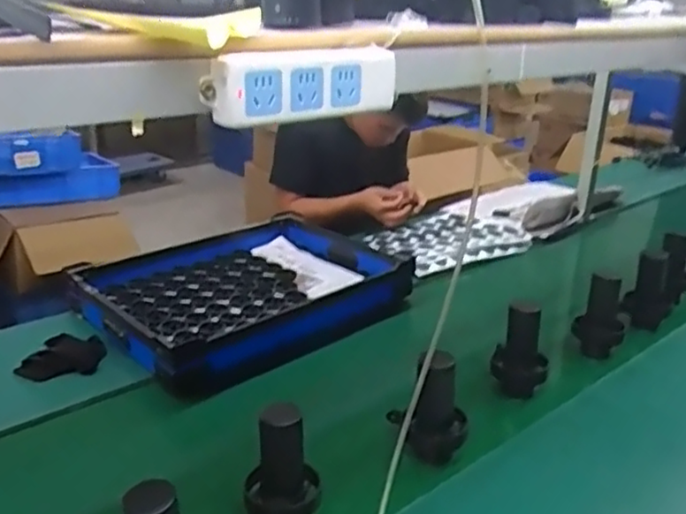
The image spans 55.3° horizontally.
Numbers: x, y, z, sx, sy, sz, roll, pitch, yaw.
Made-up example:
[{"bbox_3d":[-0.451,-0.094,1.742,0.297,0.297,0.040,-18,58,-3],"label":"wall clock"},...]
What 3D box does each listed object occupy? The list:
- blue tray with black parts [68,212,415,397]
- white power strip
[{"bbox_3d":[-0.211,0.059,1.454,0.513,0.086,0.663,22,30,40],"label":"blue tray with black parts"},{"bbox_3d":[-0.030,-0.144,0.544,0.182,0.053,0.040,-19,30,-40],"label":"white power strip"}]

